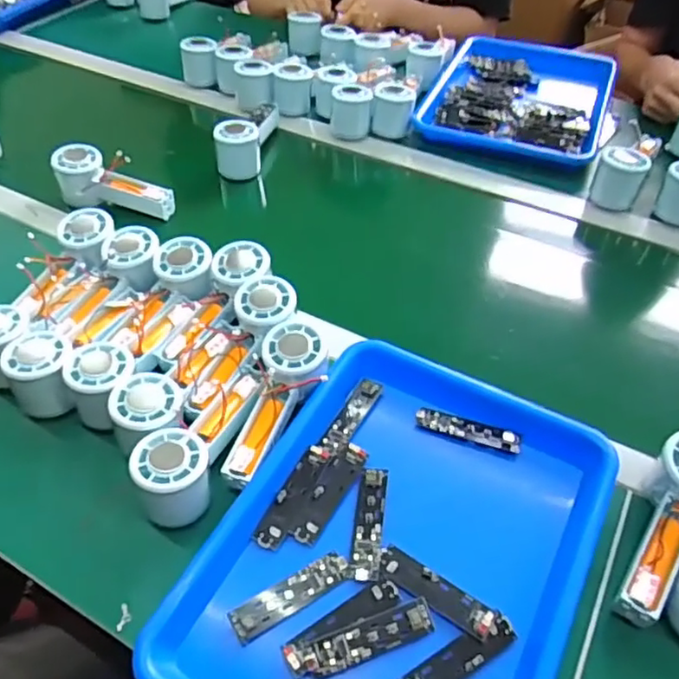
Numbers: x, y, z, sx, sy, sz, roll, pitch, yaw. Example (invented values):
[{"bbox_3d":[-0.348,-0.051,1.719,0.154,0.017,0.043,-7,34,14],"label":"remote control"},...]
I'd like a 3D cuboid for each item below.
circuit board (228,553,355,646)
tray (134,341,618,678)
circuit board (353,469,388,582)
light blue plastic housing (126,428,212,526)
[{"bbox_3d":[-0.034,0.188,0.457,0.093,0.004,0.025,-25,54,-21],"label":"circuit board"},{"bbox_3d":[0.050,0.158,0.479,0.264,0.035,0.332,22,52,18],"label":"tray"},{"bbox_3d":[0.025,0.144,0.489,0.022,0.011,0.088,5,49,4],"label":"circuit board"},{"bbox_3d":[-0.132,0.108,0.495,0.056,0.062,0.055,0,49,0],"label":"light blue plastic housing"}]

